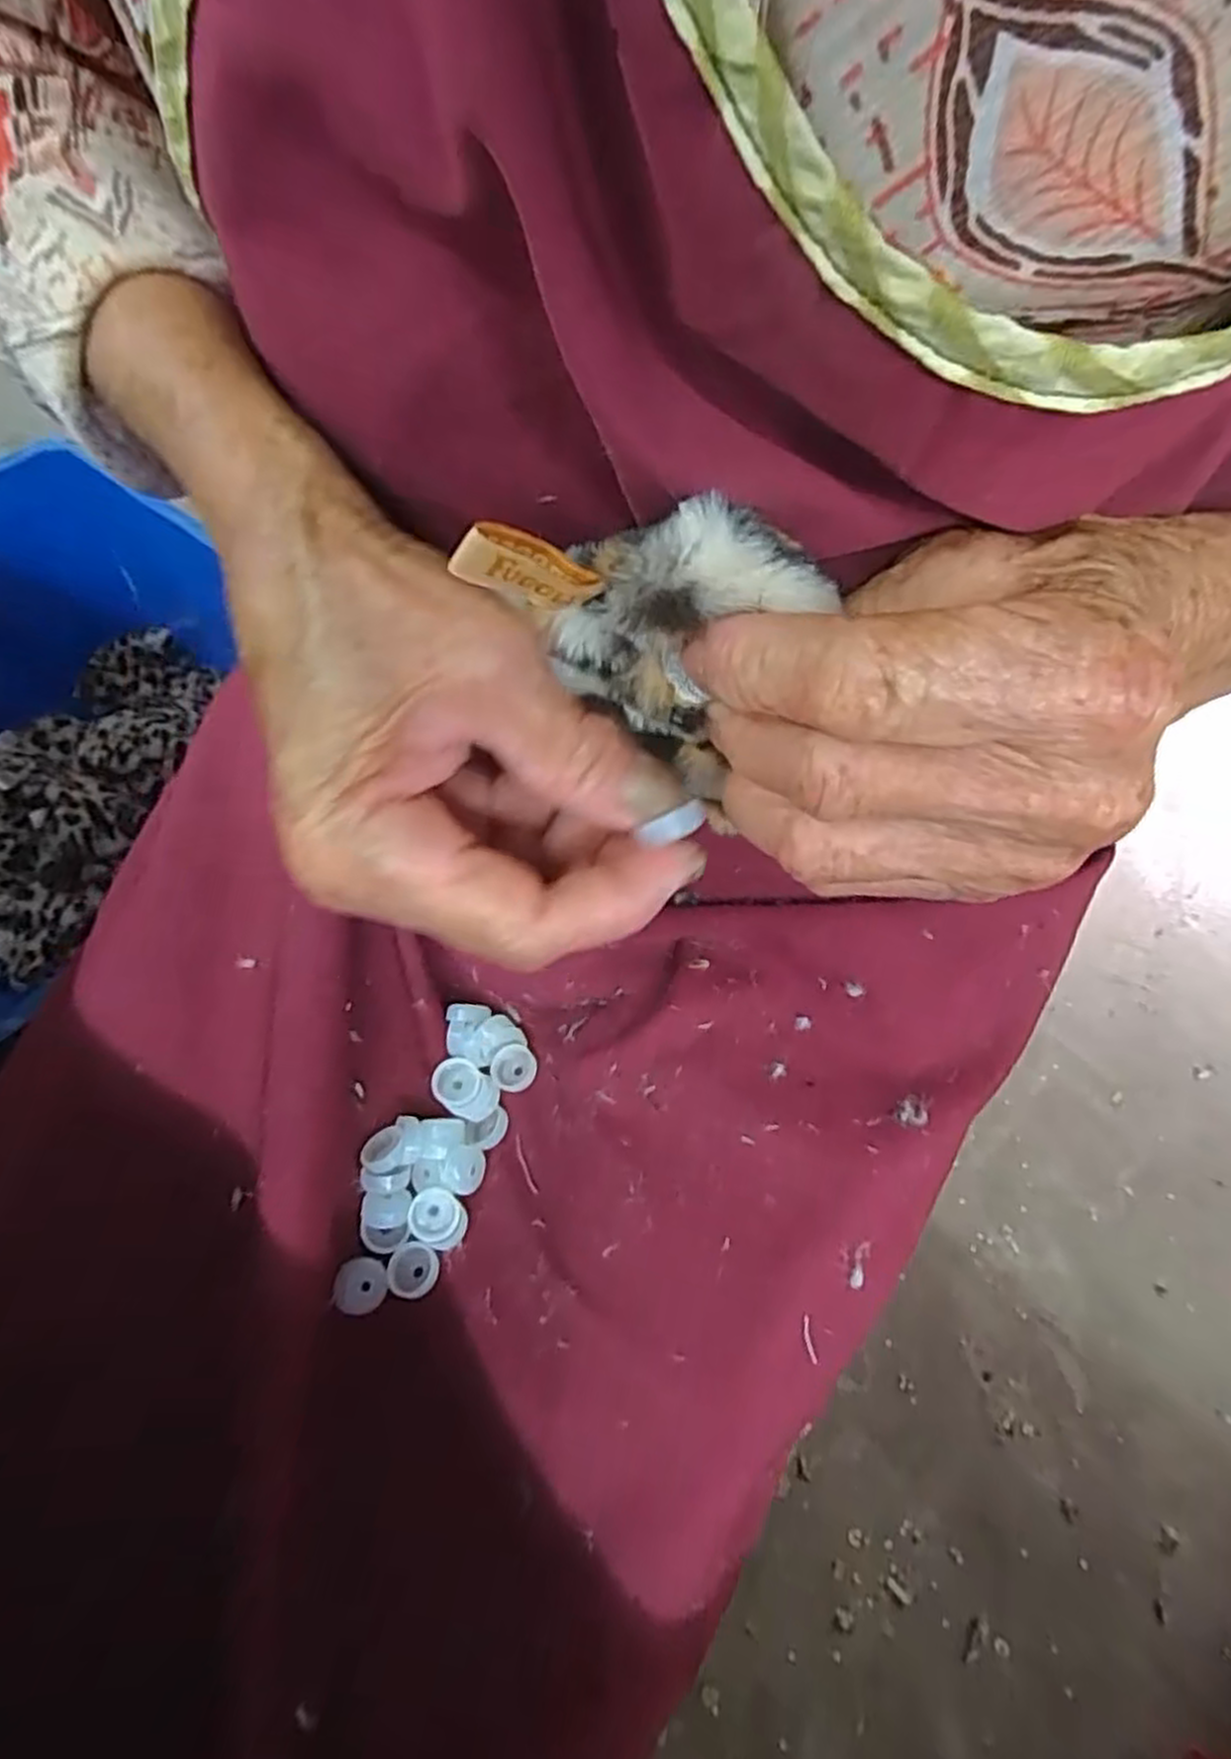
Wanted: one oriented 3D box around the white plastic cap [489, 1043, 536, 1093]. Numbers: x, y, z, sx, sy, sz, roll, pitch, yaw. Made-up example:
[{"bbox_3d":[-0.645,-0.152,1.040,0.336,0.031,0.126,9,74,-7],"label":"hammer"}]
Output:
[{"bbox_3d":[-0.037,0.070,0.289,0.016,0.008,0.016,2,59,-4],"label":"white plastic cap"}]

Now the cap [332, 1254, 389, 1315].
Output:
[{"bbox_3d":[-0.083,0.132,0.256,0.015,0.006,0.016,2,59,-4],"label":"cap"}]

